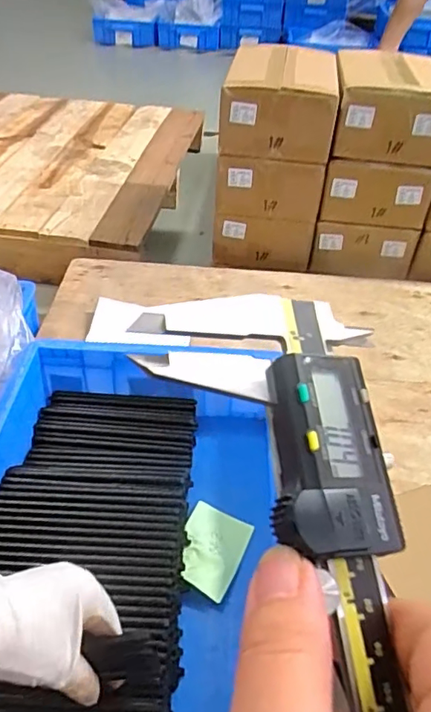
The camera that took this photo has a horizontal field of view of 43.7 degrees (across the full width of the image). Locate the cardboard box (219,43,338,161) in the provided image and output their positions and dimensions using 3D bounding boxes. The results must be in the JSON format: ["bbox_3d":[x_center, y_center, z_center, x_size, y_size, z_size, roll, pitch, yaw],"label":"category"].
[{"bbox_3d":[0.112,-0.448,0.934,0.181,0.120,0.244,7,42,3],"label":"cardboard box"}]

